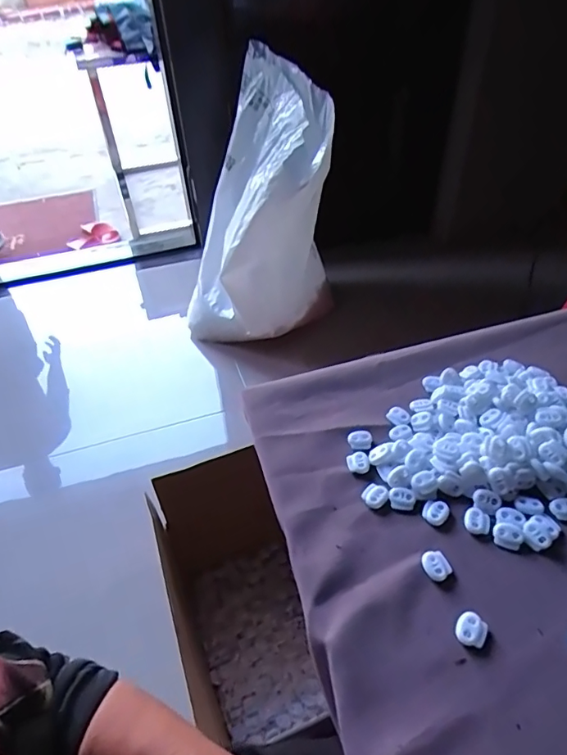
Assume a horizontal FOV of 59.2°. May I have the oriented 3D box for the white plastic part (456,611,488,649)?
[{"bbox_3d":[0.131,0.175,0.346,0.020,0.005,0.021,13,47,16],"label":"white plastic part"}]

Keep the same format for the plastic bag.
[{"bbox_3d":[-0.084,-0.335,1.174,0.381,0.639,0.345,-2,45,2],"label":"plastic bag"}]

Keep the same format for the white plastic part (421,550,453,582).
[{"bbox_3d":[0.117,0.143,0.379,0.020,0.006,0.022,-18,47,-14],"label":"white plastic part"}]

